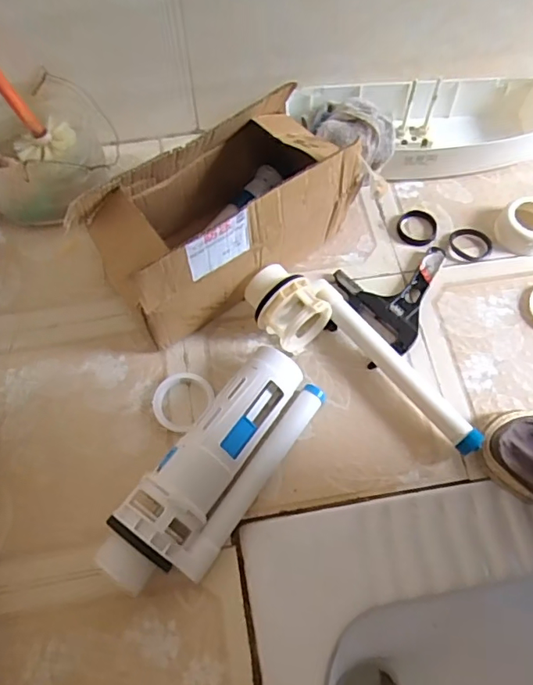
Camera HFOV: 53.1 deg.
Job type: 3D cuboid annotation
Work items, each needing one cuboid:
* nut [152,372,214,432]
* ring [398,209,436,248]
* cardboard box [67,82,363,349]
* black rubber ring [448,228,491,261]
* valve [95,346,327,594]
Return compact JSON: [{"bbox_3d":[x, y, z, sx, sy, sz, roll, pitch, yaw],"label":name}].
[{"bbox_3d":[-0.101,0.068,0.636,0.066,0.013,0.072,0,65,-1],"label":"nut"},{"bbox_3d":[0.209,-0.160,0.740,0.052,0.012,0.062,15,65,6],"label":"ring"},{"bbox_3d":[-0.055,-0.158,0.654,0.298,0.171,0.166,-33,69,-15],"label":"cardboard box"},{"bbox_3d":[0.277,-0.133,0.727,0.058,0.006,0.052,-27,68,-13],"label":"black rubber ring"},{"bbox_3d":[-0.053,0.131,0.570,0.104,0.079,0.281,33,69,14],"label":"valve"}]

